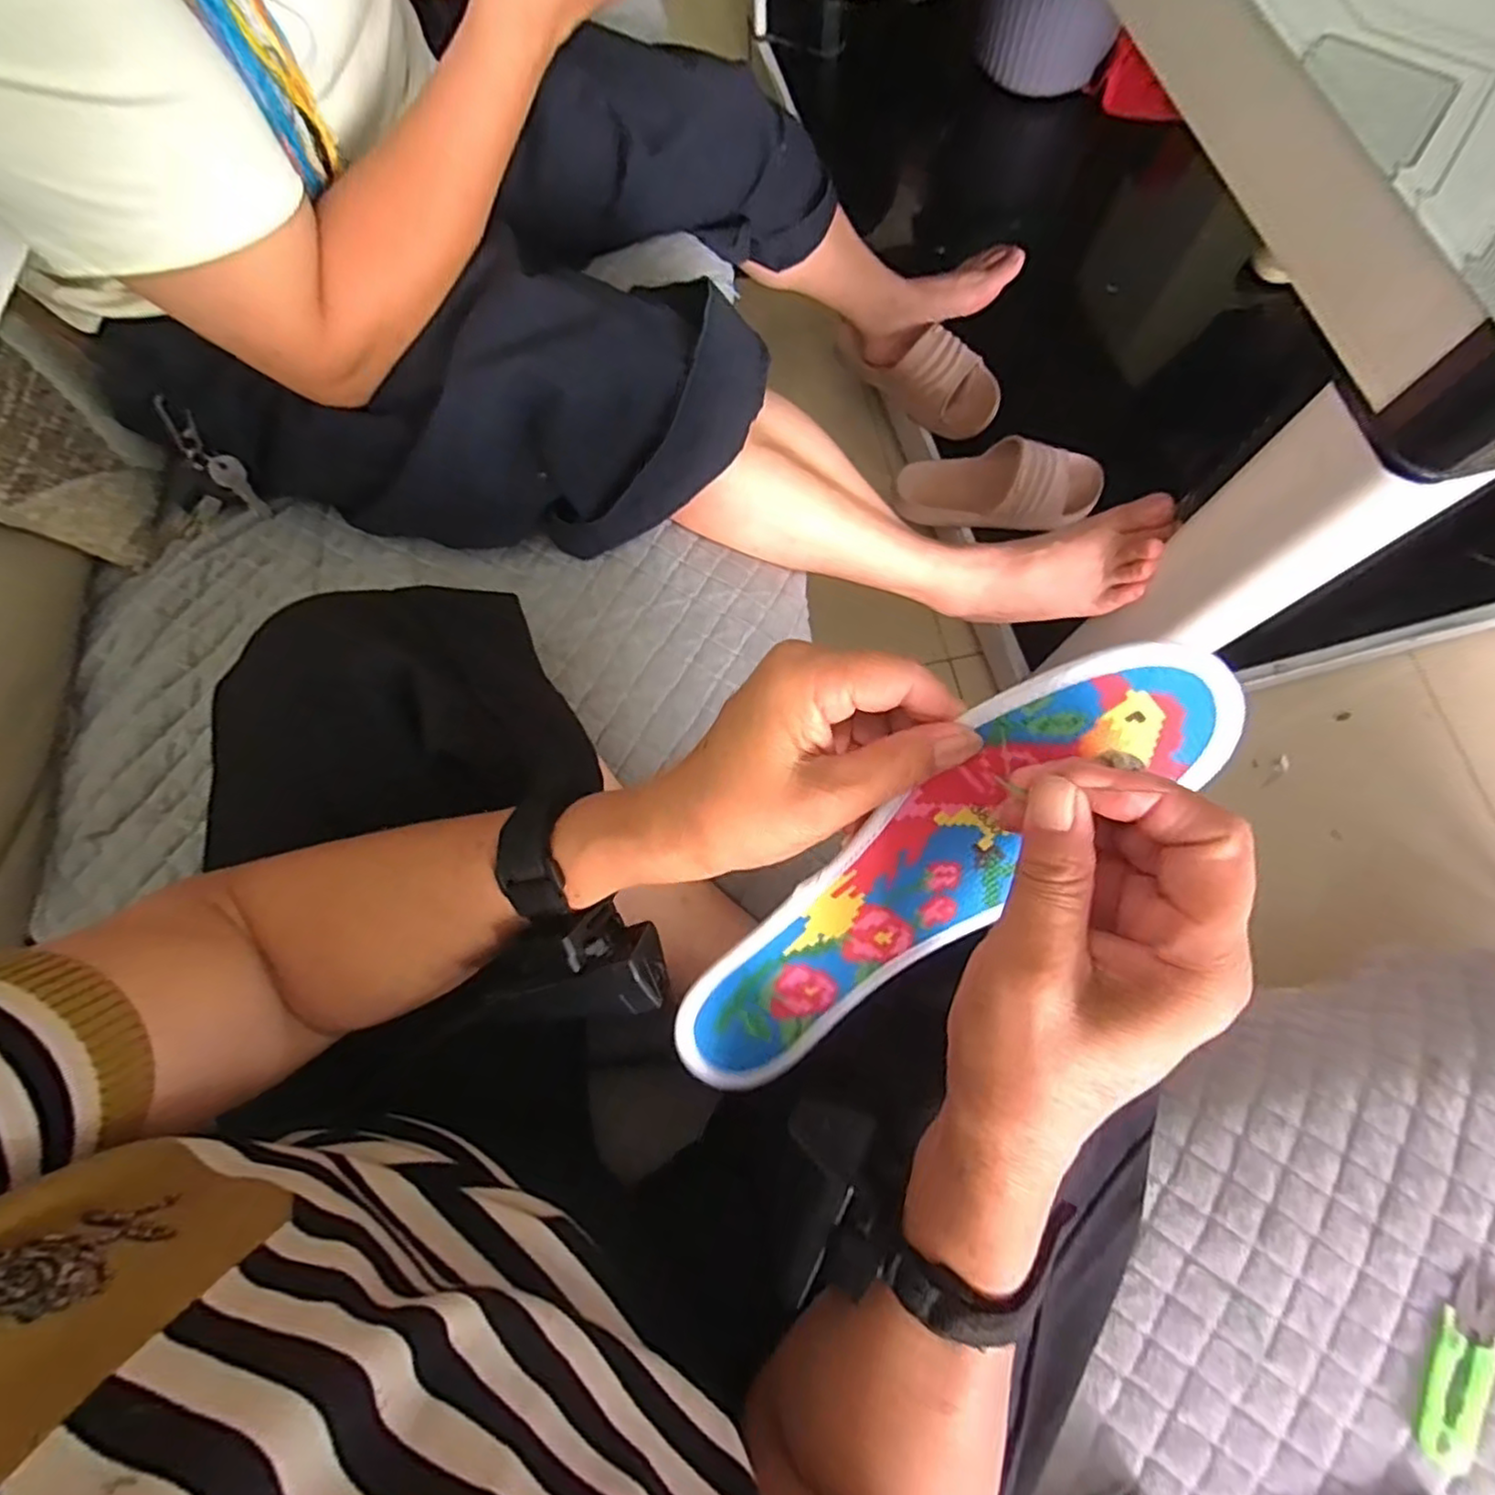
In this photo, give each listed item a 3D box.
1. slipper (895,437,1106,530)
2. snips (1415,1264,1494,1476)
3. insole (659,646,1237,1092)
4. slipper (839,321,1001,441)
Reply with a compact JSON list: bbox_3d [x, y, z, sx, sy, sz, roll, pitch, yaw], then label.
[{"bbox_3d":[0.317,-0.332,0.843,0.247,0.064,0.098,5,74,3],"label":"slipper"},{"bbox_3d":[0.362,0.312,0.341,0.027,0.004,0.093,27,77,9],"label":"snips"},{"bbox_3d":[0.068,0.056,0.255,0.072,0.021,0.238,40,111,-10],"label":"insole"},{"bbox_3d":[0.228,-0.506,0.905,0.235,0.073,0.097,34,78,10],"label":"slipper"}]

